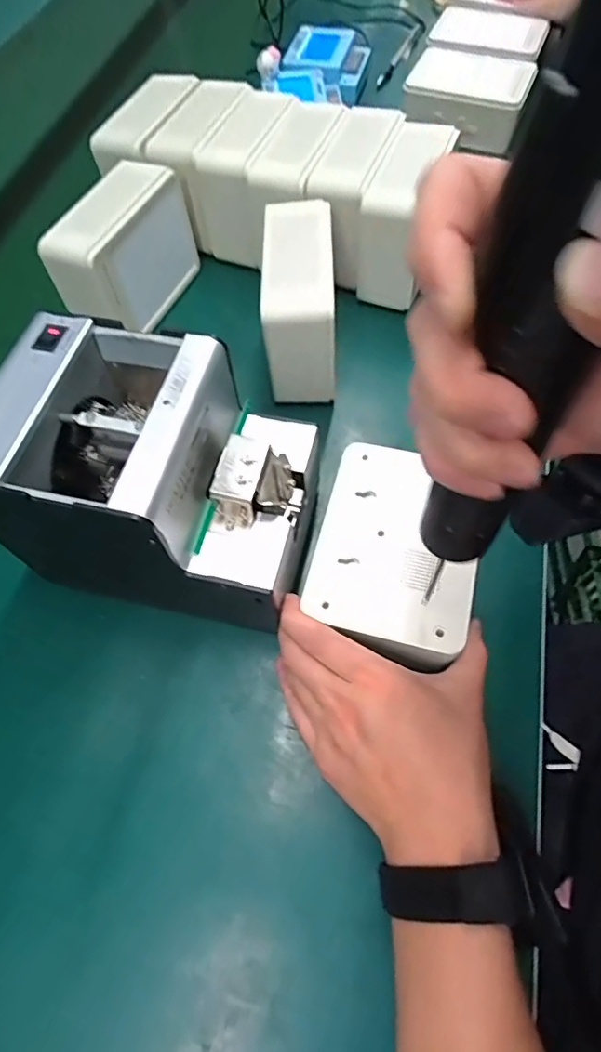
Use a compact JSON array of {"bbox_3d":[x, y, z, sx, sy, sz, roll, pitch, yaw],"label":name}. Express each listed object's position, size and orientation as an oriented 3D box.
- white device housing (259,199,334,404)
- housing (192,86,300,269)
[{"bbox_3d":[0.002,-0.186,0.455,0.057,0.104,0.135,-2,62,2],"label":"white device housing"},{"bbox_3d":[-0.050,-0.354,0.541,0.065,0.098,0.134,18,64,13],"label":"housing"}]

